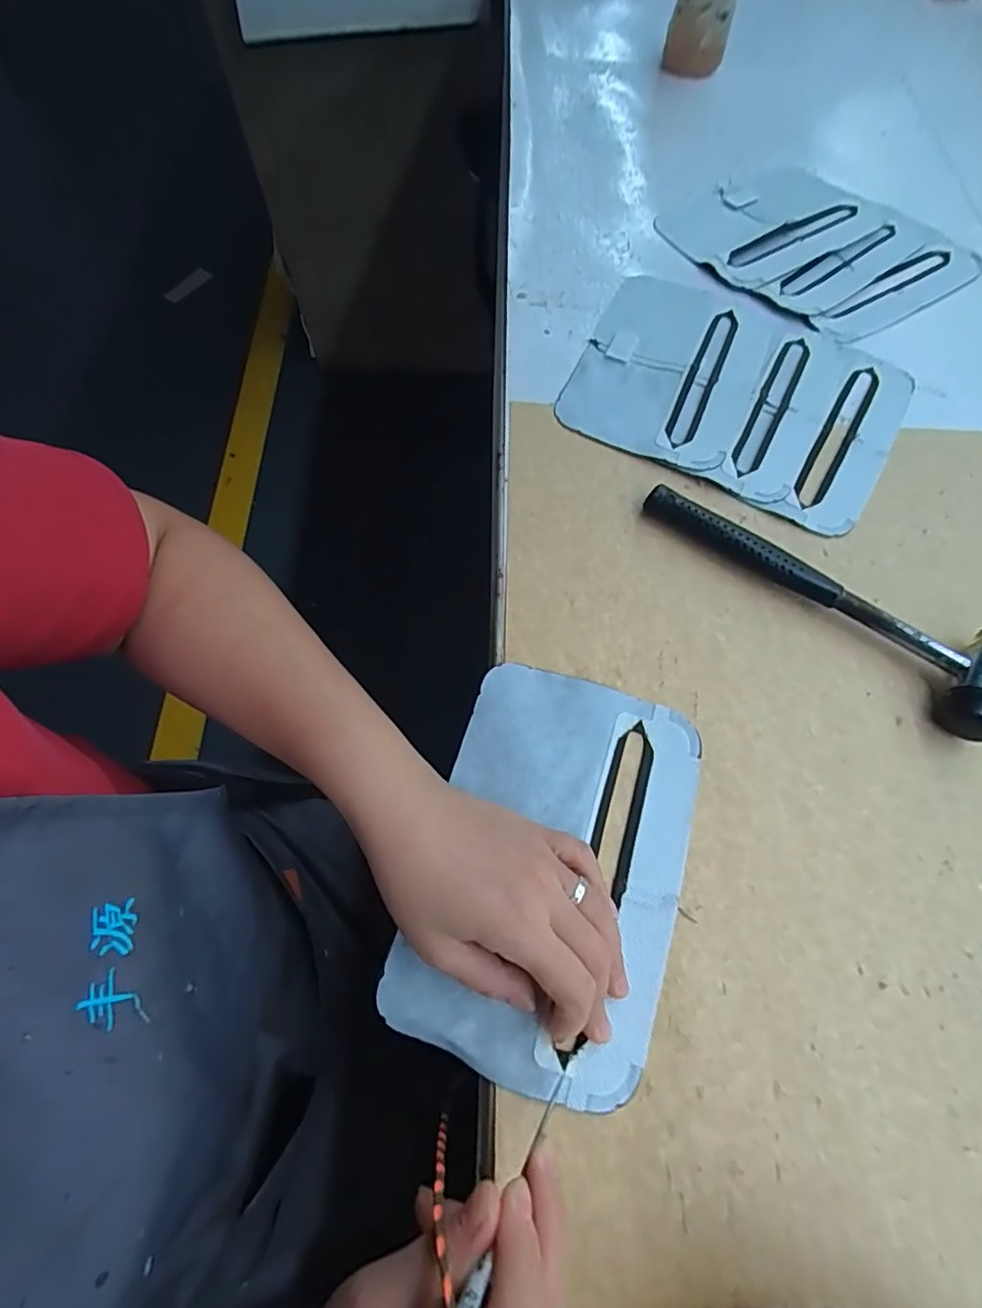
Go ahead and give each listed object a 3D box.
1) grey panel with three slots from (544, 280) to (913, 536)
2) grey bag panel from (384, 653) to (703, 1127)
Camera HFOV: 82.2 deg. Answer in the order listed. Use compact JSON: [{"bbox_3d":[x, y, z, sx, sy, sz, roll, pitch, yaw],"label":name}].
[{"bbox_3d":[0.192,-0.210,0.437,0.235,0.011,0.206,26,69,11],"label":"grey panel with three slots"},{"bbox_3d":[0.033,0.106,0.291,0.127,0.007,0.195,16,67,6],"label":"grey bag panel"}]

